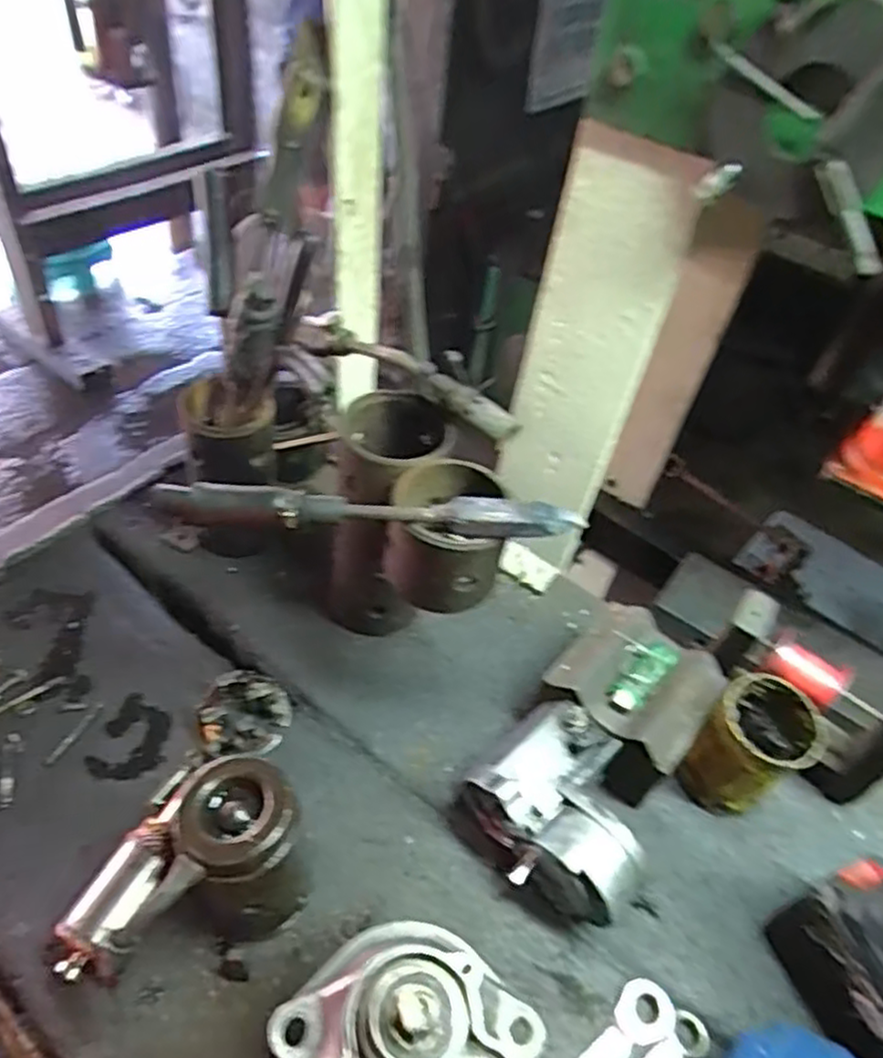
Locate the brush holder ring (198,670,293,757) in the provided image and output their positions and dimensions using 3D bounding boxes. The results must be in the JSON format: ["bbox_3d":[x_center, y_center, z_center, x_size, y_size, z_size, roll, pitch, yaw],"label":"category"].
[{"bbox_3d":[-0.173,0.160,0.624,0.081,0.034,0.074,-4,49,-9],"label":"brush holder ring"}]

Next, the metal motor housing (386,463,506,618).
[{"bbox_3d":[0.003,0.004,0.537,0.086,0.087,0.093,5,47,-5],"label":"metal motor housing"}]

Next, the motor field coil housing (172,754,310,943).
[{"bbox_3d":[-0.136,0.224,0.503,0.076,0.127,0.089,-3,49,-9],"label":"motor field coil housing"}]

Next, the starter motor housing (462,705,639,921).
[{"bbox_3d":[0.096,0.221,0.553,0.113,0.086,0.143,-31,58,-29],"label":"starter motor housing"}]

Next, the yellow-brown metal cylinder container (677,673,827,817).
[{"bbox_3d":[0.251,0.181,0.589,0.072,0.111,0.079,5,47,-5],"label":"yellow-brown metal cylinder container"}]

